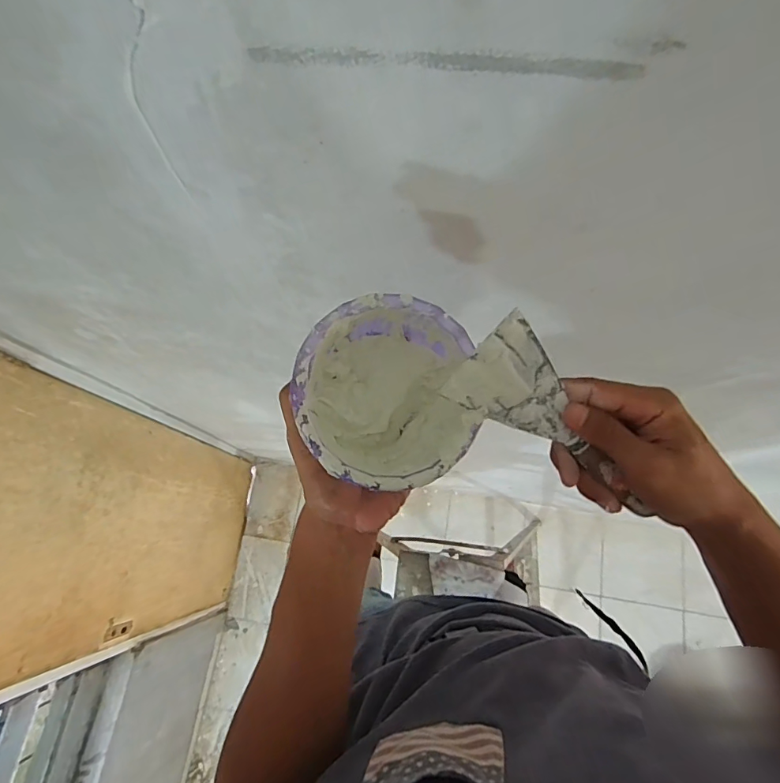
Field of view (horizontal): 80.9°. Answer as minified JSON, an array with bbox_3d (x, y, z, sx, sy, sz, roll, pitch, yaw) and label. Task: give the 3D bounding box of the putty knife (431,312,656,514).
[{"bbox_3d":[0.115,0.018,0.307,0.151,0.024,0.066,35,107,-11],"label":"putty knife"}]

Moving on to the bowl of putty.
[{"bbox_3d":[-0.002,0.005,0.325,0.115,0.070,0.122,-1,73,2],"label":"bowl of putty"}]

